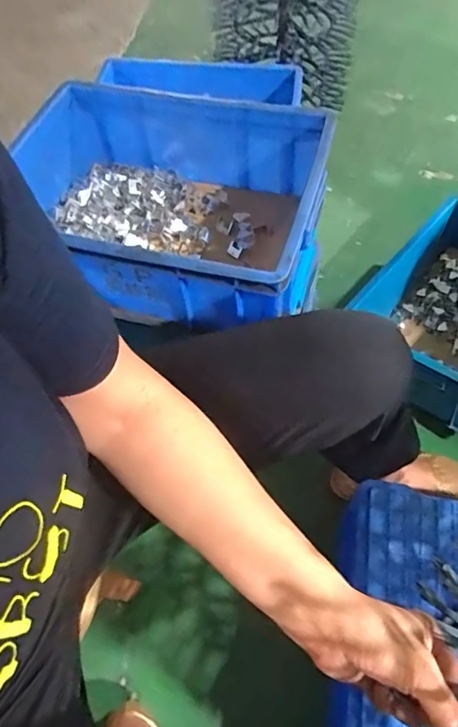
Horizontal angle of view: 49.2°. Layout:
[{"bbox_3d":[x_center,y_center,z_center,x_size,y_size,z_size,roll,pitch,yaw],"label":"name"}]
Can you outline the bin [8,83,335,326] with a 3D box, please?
[{"bbox_3d":[-0.092,-0.223,0.710,0.435,0.157,0.313,16,60,12],"label":"bin"}]

